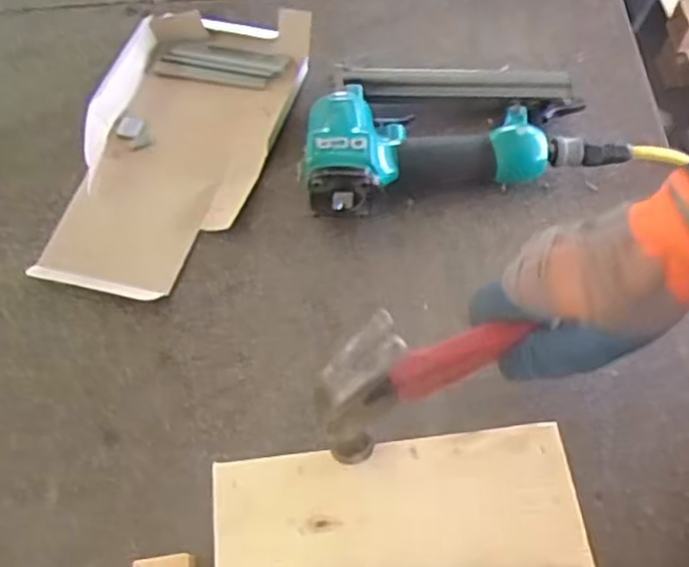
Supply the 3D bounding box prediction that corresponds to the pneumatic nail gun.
[{"bbox_3d":[0.089,-0.141,0.599,0.261,0.058,0.139,-12,60,-4],"label":"pneumatic nail gun"}]

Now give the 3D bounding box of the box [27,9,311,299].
[{"bbox_3d":[-0.146,-0.125,0.621,0.163,0.037,0.295,13,62,11],"label":"box"}]

